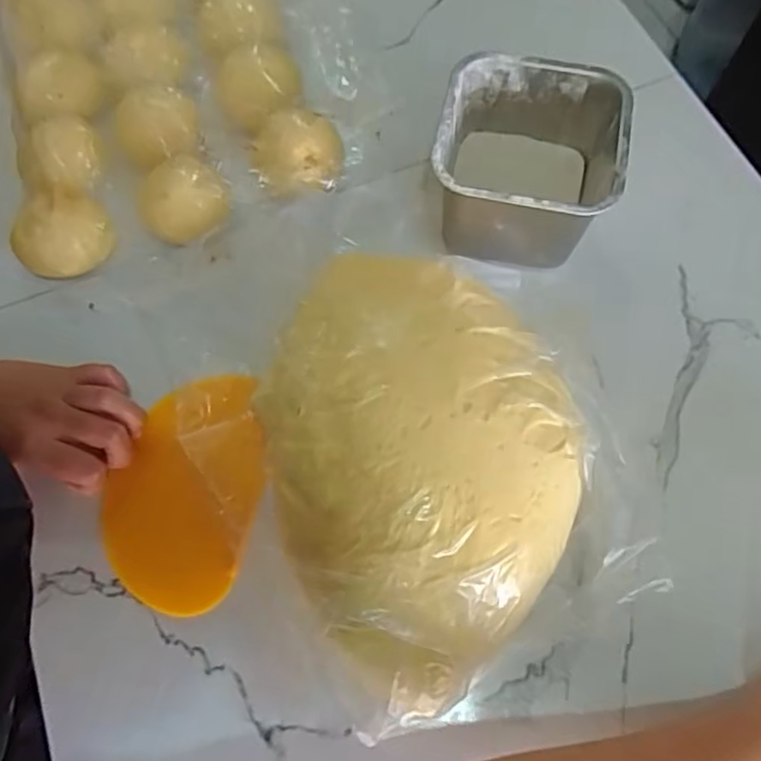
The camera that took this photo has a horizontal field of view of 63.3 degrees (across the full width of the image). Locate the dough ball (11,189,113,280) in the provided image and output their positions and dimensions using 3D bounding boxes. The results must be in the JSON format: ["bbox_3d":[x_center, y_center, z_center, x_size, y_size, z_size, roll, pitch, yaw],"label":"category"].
[{"bbox_3d":[-0.231,-0.105,0.447,0.065,0.037,0.053,2,68,2],"label":"dough ball"}]

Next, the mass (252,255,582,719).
[{"bbox_3d":[0.019,0.034,0.367,0.182,0.056,0.269,-20,69,-7],"label":"mass"}]

